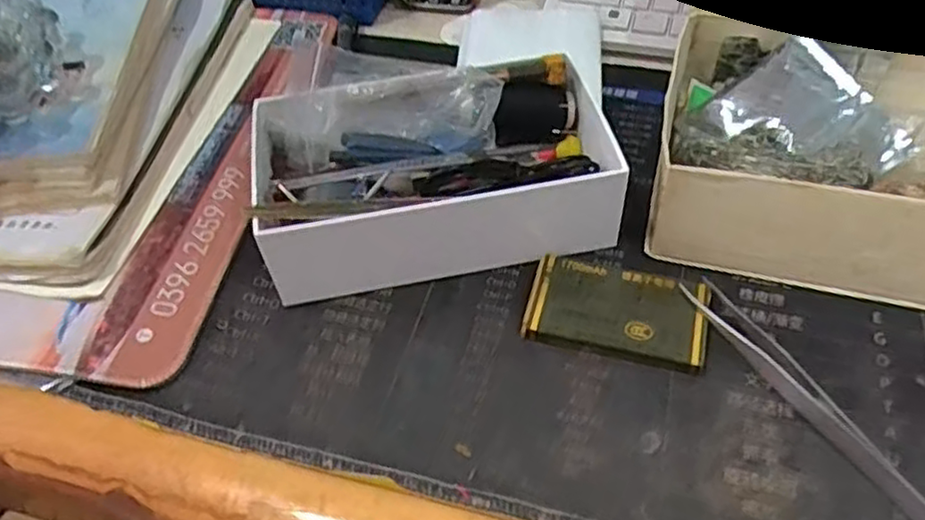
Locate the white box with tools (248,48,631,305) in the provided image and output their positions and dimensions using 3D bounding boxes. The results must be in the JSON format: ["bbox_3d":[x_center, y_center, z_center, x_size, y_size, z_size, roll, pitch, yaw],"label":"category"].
[{"bbox_3d":[-0.013,-0.047,0.349,0.176,0.062,0.101,-12,53,-5],"label":"white box with tools"}]

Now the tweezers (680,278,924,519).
[{"bbox_3d":[0.140,0.054,0.294,0.018,0.011,0.127,-27,55,-16],"label":"tweezers"}]

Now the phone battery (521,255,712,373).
[{"bbox_3d":[0.071,0.023,0.325,0.078,0.008,0.044,11,54,12],"label":"phone battery"}]

